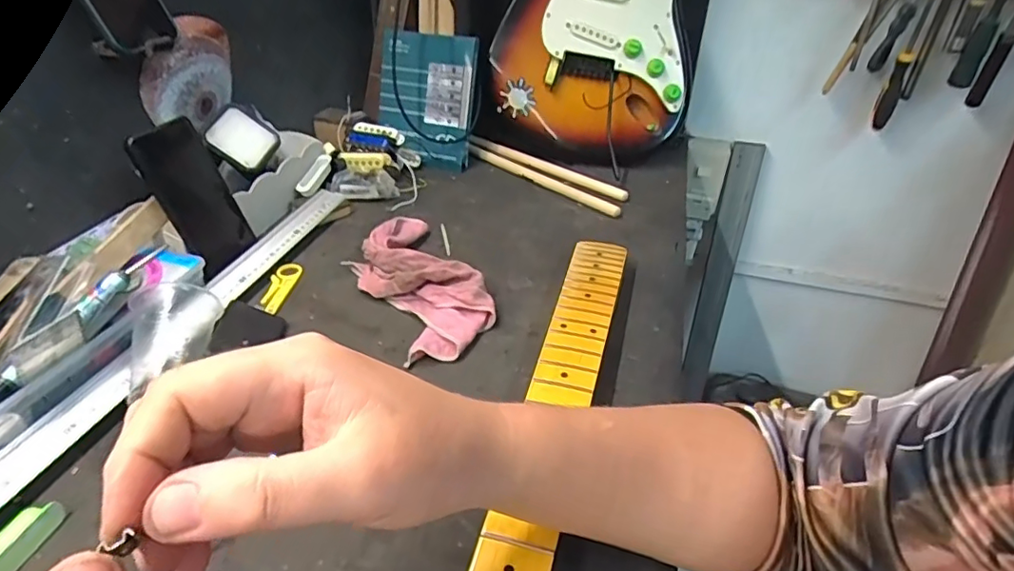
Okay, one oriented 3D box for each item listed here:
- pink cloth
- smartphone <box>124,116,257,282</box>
[{"bbox_3d":[-0.092,-0.010,0.568,0.105,0.039,0.220,-18,41,-27],"label":"pink cloth"},{"bbox_3d":[-0.311,-0.089,0.554,0.017,0.143,0.085,-11,25,20],"label":"smartphone"}]

